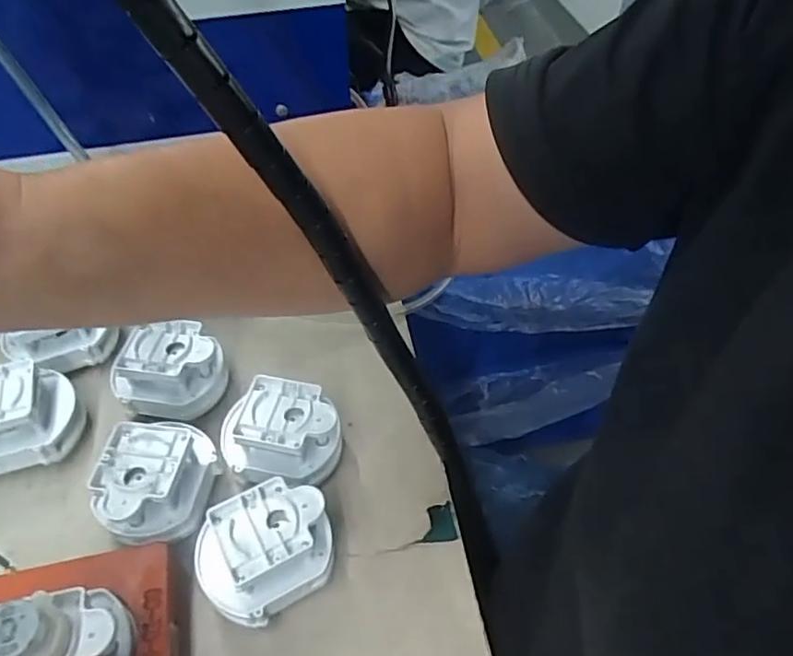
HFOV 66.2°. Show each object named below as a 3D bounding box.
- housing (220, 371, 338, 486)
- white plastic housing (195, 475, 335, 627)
[{"bbox_3d":[-0.067,0.066,0.369,0.068,0.050,0.049,4,50,4],"label":"housing"},{"bbox_3d":[-0.068,0.121,0.324,0.069,0.050,0.054,-20,52,-16],"label":"white plastic housing"}]

